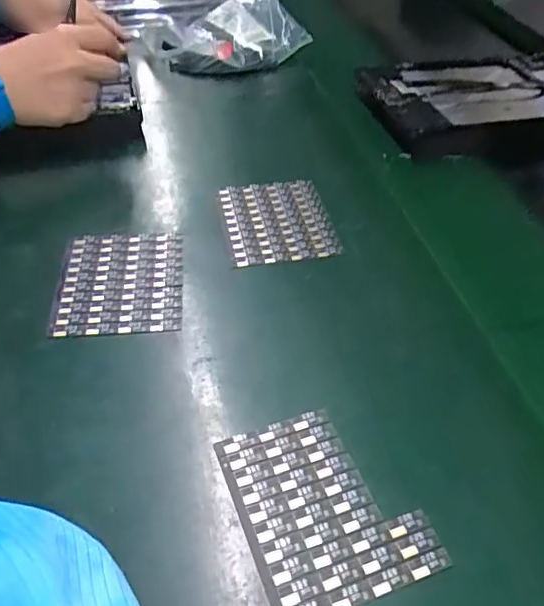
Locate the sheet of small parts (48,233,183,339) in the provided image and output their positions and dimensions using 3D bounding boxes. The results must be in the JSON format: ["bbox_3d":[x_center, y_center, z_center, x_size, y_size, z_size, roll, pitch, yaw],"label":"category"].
[{"bbox_3d":[-0.105,-0.016,0.407,0.083,0.006,0.098,-4,44,-4],"label":"sheet of small parts"}]

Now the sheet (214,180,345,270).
[{"bbox_3d":[0.003,-0.066,0.463,0.085,0.007,0.097,-6,44,-9],"label":"sheet"}]

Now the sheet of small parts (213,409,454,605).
[{"bbox_3d":[0.026,0.098,0.289,0.082,0.004,0.098,-14,45,-16],"label":"sheet of small parts"}]

